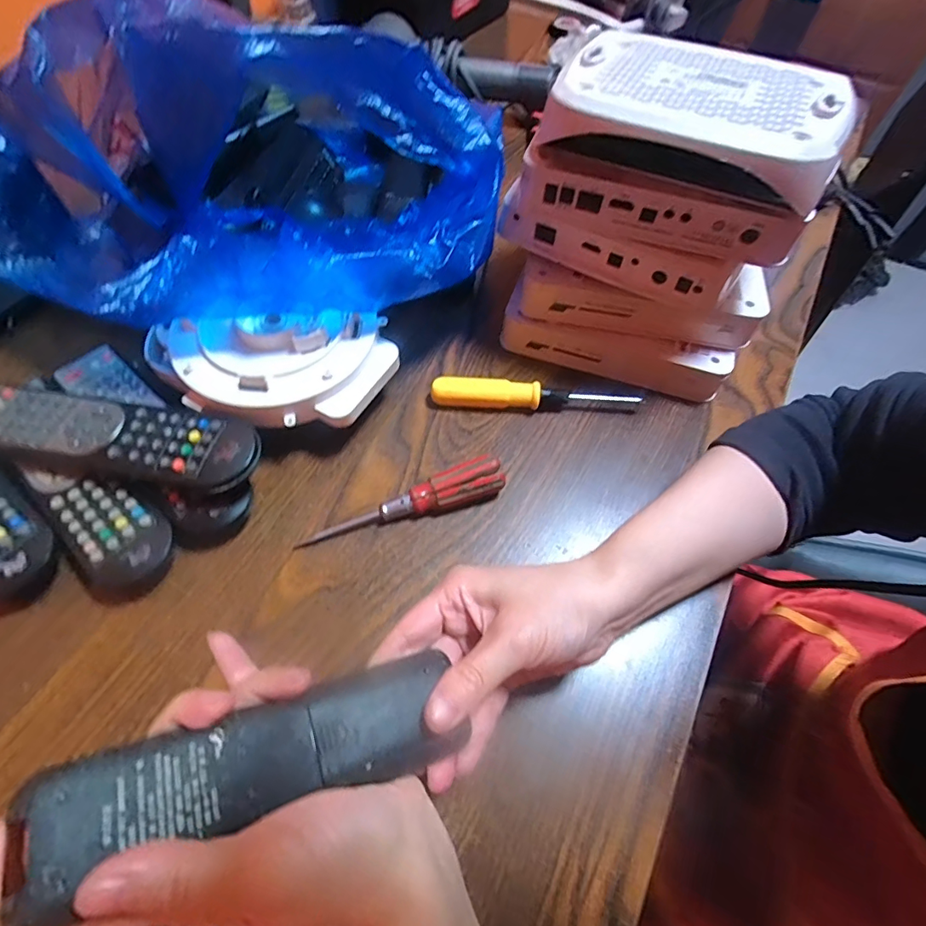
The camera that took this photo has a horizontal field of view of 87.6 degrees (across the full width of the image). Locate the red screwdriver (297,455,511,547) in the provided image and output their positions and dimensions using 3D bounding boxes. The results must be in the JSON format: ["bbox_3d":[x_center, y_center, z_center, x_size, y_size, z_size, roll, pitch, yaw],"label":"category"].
[{"bbox_3d":[-0.038,0.028,0.319,0.132,0.026,0.022,-16,62,-12],"label":"red screwdriver"}]

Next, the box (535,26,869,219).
[{"bbox_3d":[0.138,-0.208,0.288,0.160,0.040,0.104,26,61,13],"label":"box"}]

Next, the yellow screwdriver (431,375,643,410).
[{"bbox_3d":[0.054,-0.051,0.372,0.153,0.019,0.019,5,59,-1],"label":"yellow screwdriver"}]

